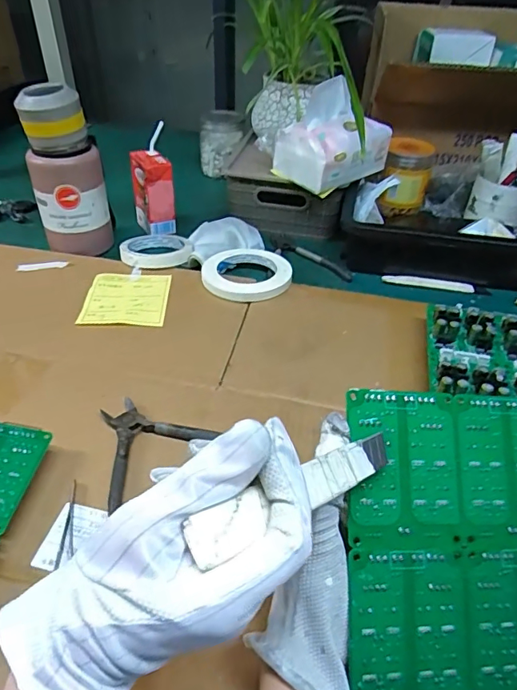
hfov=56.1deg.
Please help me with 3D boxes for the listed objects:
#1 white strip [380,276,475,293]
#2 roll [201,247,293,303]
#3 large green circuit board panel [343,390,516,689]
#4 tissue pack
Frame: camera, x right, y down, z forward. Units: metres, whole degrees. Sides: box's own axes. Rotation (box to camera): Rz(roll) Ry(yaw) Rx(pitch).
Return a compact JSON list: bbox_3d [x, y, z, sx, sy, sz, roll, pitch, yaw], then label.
[{"bbox_3d":[0.226,-0.082,0.649,0.118,0.008,0.015,9,40,8],"label":"white strip"},{"bbox_3d":[-0.015,-0.092,0.624,0.113,0.016,0.111,2,39,-1],"label":"roll"},{"bbox_3d":[0.151,0.120,0.286,0.202,0.004,0.173,4,77,-11],"label":"large green circuit board panel"},{"bbox_3d":[0.105,-0.291,0.664,0.105,0.113,0.138,32,49,31],"label":"tissue pack"}]

